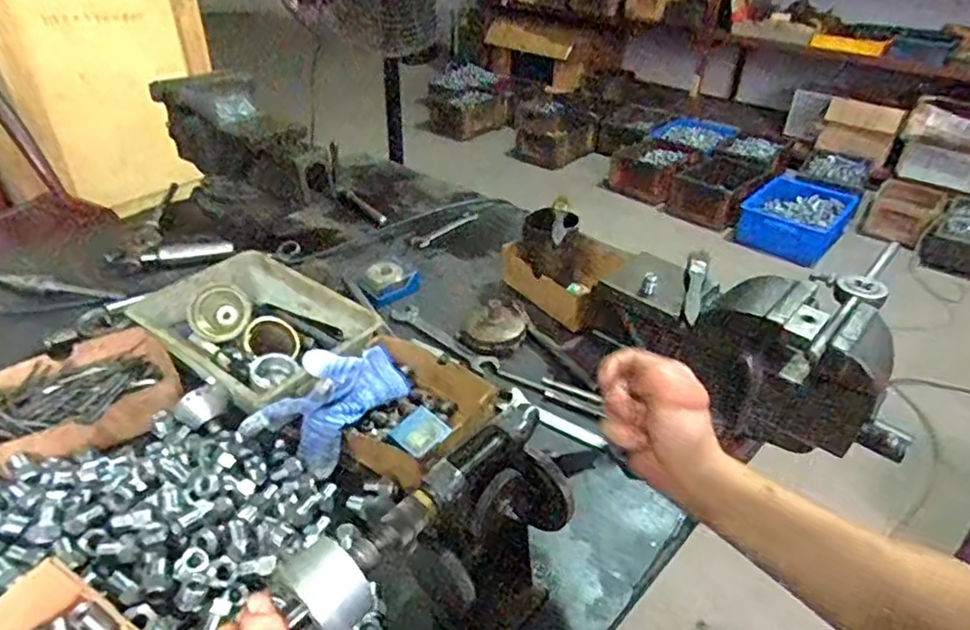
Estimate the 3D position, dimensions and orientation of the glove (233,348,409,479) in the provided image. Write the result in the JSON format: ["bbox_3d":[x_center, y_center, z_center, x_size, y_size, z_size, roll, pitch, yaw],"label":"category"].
[{"bbox_3d":[-0.146,0.075,0.601,0.081,0.075,0.163,21,38,25],"label":"glove"}]

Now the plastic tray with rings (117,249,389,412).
[{"bbox_3d":[-0.257,0.022,0.691,0.246,0.061,0.170,23,39,27],"label":"plastic tray with rings"}]

